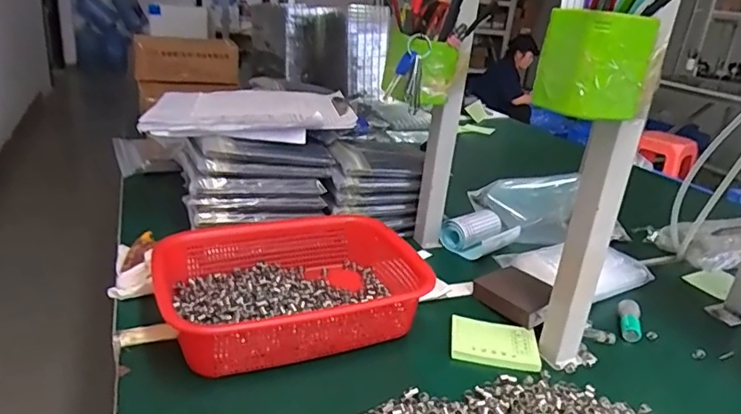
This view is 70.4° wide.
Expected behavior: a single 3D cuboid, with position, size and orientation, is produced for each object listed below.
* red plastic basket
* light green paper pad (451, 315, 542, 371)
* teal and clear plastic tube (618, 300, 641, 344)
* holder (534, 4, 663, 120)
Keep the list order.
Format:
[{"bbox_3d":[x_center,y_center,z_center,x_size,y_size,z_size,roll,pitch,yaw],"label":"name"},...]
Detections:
[{"bbox_3d":[-0.073,0.093,0.603,0.289,0.075,0.200,-5,24,-25],"label":"red plastic basket"},{"bbox_3d":[0.140,0.153,0.591,0.096,0.011,0.072,8,22,7],"label":"light green paper pad"},{"bbox_3d":[0.323,0.139,0.652,0.026,0.018,0.061,13,35,17],"label":"teal and clear plastic tube"},{"bbox_3d":[0.187,-0.120,0.444,0.070,0.079,0.064,-5,24,-25],"label":"holder"}]

